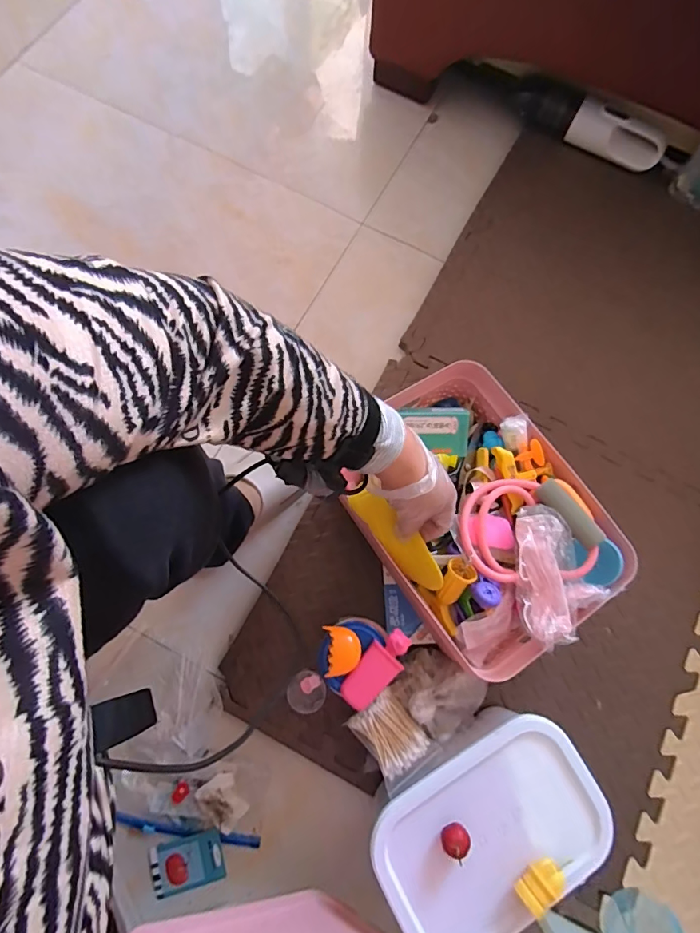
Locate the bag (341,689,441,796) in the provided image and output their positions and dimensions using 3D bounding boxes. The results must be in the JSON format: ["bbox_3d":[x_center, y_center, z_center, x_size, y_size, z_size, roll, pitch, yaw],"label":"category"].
[{"bbox_3d":[0.050,0.321,0.540,0.072,0.026,0.087,-35,79,-10],"label":"bag"}]

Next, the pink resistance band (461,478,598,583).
[{"bbox_3d":[0.218,0.076,0.570,0.161,0.026,0.127,-2,76,-2],"label":"pink resistance band"}]

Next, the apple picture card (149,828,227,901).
[{"bbox_3d":[-0.212,0.516,0.595,0.088,0.009,0.058,-12,69,-8],"label":"apple picture card"}]

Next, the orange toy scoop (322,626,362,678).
[{"bbox_3d":[-0.008,0.212,0.525,0.040,0.014,0.053,-1,76,-2],"label":"orange toy scoop"}]

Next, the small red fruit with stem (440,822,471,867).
[{"bbox_3d":[0.114,0.399,0.485,0.029,0.022,0.028,0,75,-2],"label":"small red fruit with stem"}]

